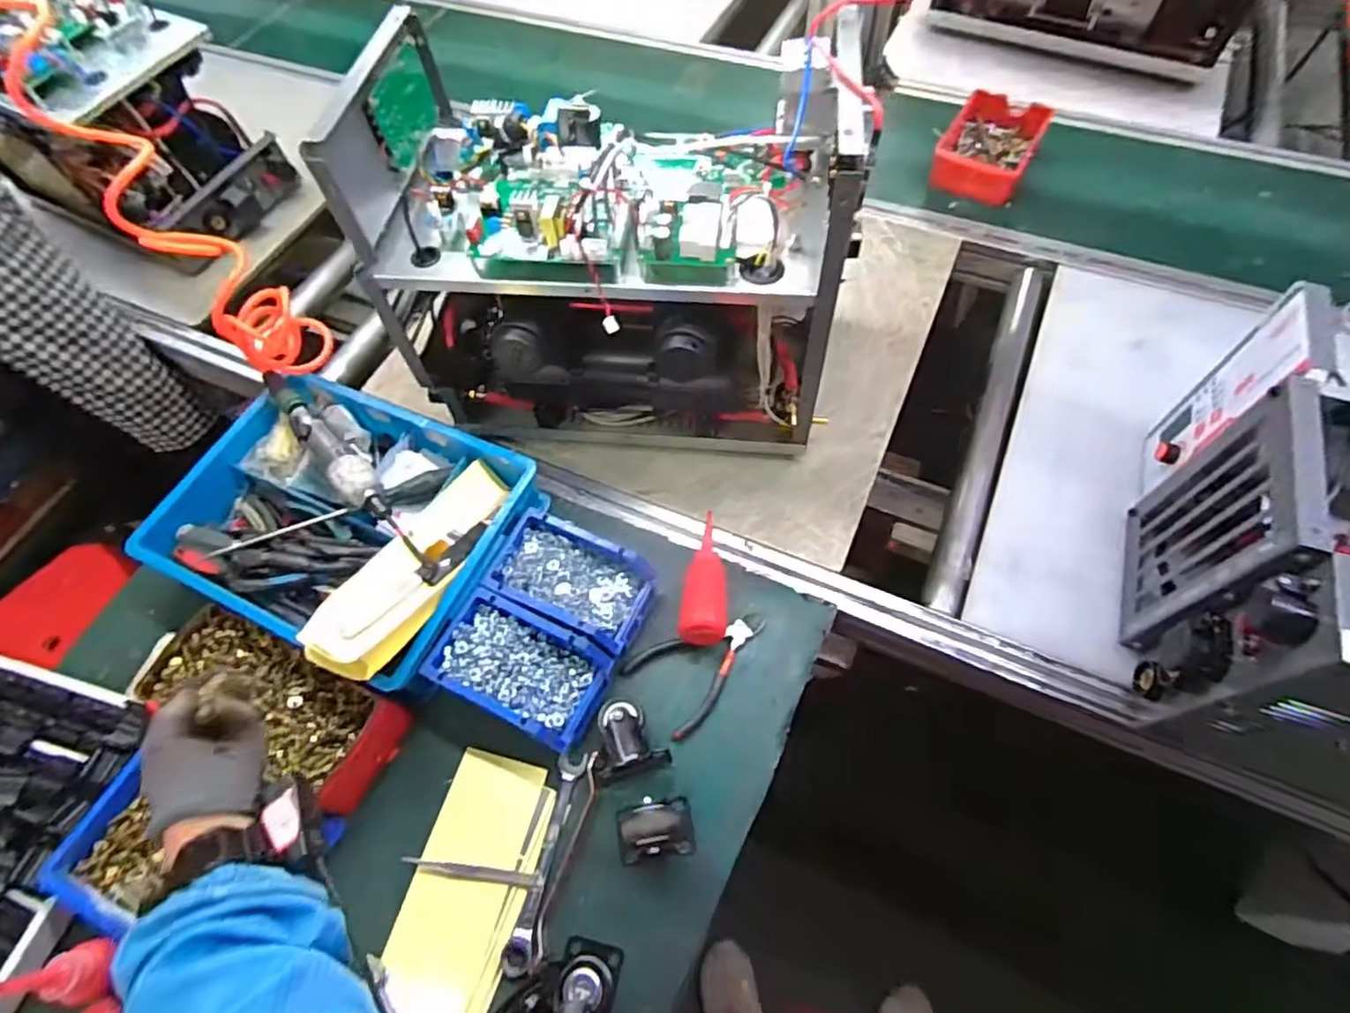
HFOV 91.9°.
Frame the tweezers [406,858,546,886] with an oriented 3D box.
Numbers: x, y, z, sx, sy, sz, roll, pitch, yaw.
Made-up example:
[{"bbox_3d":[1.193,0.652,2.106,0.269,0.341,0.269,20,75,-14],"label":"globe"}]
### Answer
[{"bbox_3d":[-0.189,0.342,0.609,0.132,0.006,0.012,4,62,5],"label":"tweezers"}]

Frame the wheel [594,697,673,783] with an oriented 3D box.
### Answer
[{"bbox_3d":[-0.053,0.228,0.642,0.071,0.050,0.085,-21,63,-8],"label":"wheel"}]

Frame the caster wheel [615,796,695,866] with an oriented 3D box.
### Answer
[{"bbox_3d":[-0.020,0.296,0.595,0.069,0.063,0.054,-9,62,-1],"label":"caster wheel"}]

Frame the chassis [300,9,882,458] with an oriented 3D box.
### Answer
[{"bbox_3d":[-0.067,-0.268,0.746,0.464,0.406,0.289,0,62,4],"label":"chassis"}]

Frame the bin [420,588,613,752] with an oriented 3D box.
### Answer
[{"bbox_3d":[-0.154,0.169,0.665,0.160,0.066,0.106,21,65,14],"label":"bin"}]

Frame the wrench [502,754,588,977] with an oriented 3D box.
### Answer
[{"bbox_3d":[-0.121,0.328,0.609,0.028,0.014,0.184,10,63,8],"label":"wrench"}]

